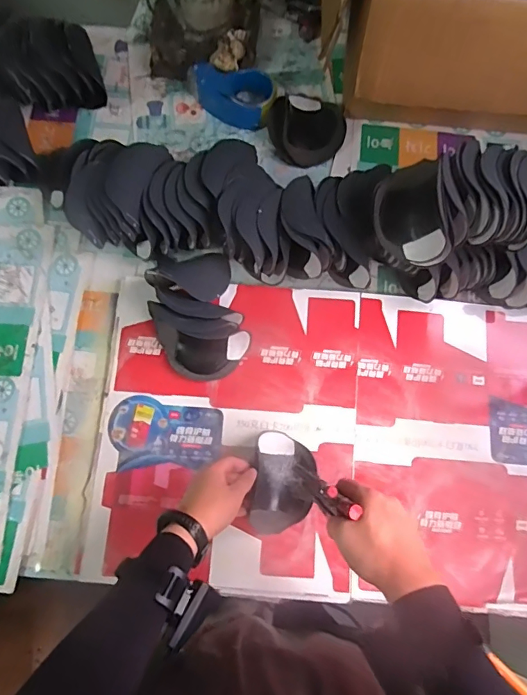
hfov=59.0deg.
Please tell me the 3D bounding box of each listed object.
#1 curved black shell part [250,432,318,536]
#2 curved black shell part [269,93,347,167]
[{"bbox_3d":[0.031,0.200,0.685,0.088,0.024,0.141,7,74,1],"label":"curved black shell part"},{"bbox_3d":[0.082,-0.403,0.846,0.128,0.057,0.141,39,77,10],"label":"curved black shell part"}]

